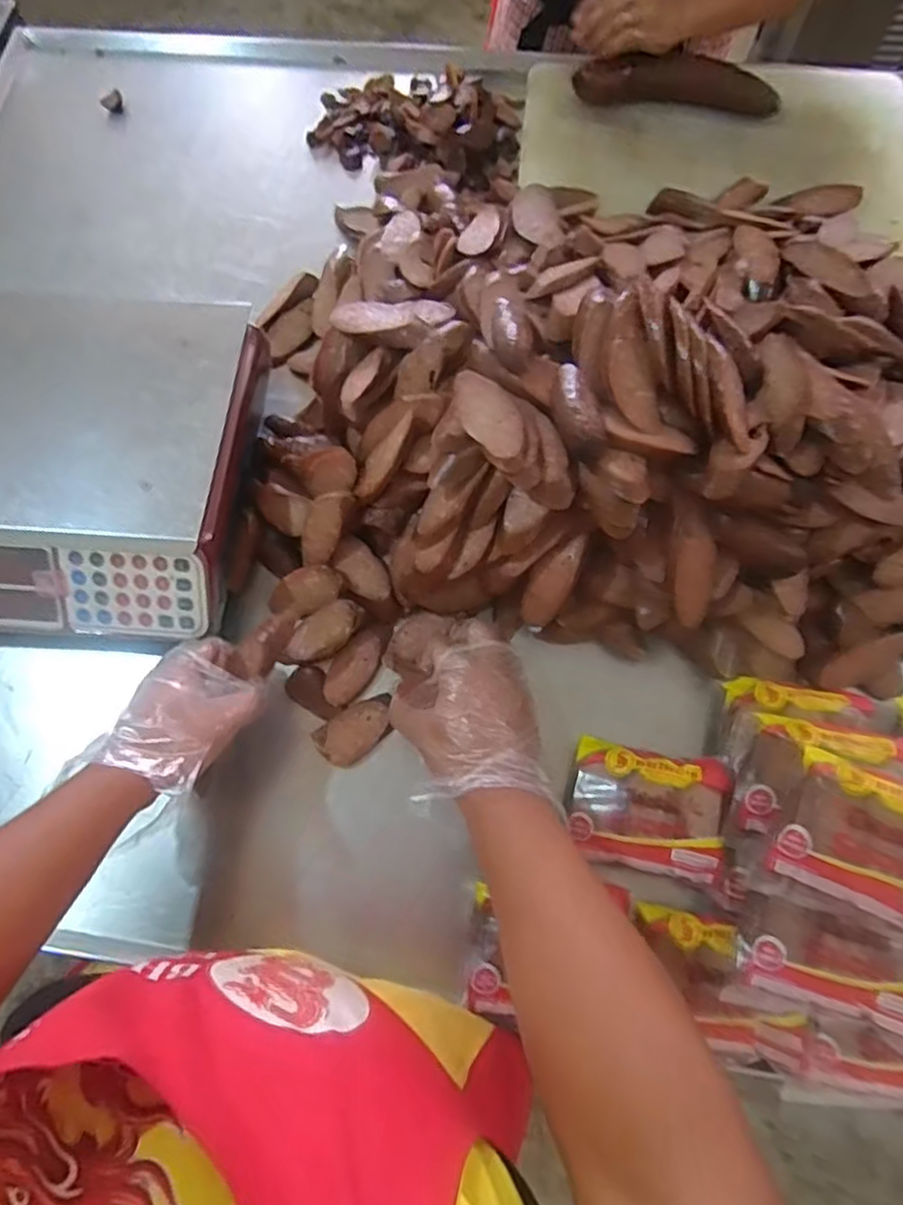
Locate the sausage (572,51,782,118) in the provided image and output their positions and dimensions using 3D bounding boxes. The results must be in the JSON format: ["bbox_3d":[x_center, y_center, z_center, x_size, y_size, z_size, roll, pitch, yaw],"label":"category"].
[{"bbox_3d":[0.264,-0.603,0.804,0.233,0.034,0.047,11,73,6],"label":"sausage"}]

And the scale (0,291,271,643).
[{"bbox_3d":[-0.385,-0.129,0.658,0.361,0.106,0.312,5,72,4],"label":"scale"}]

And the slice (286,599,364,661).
[{"bbox_3d":[-0.119,0.028,0.651,0.079,0.008,0.041,-34,80,8],"label":"slice"}]

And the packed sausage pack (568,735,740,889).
[{"bbox_3d":[0.161,0.174,0.581,0.128,0.040,0.096,7,75,20],"label":"packed sausage pack"}]

